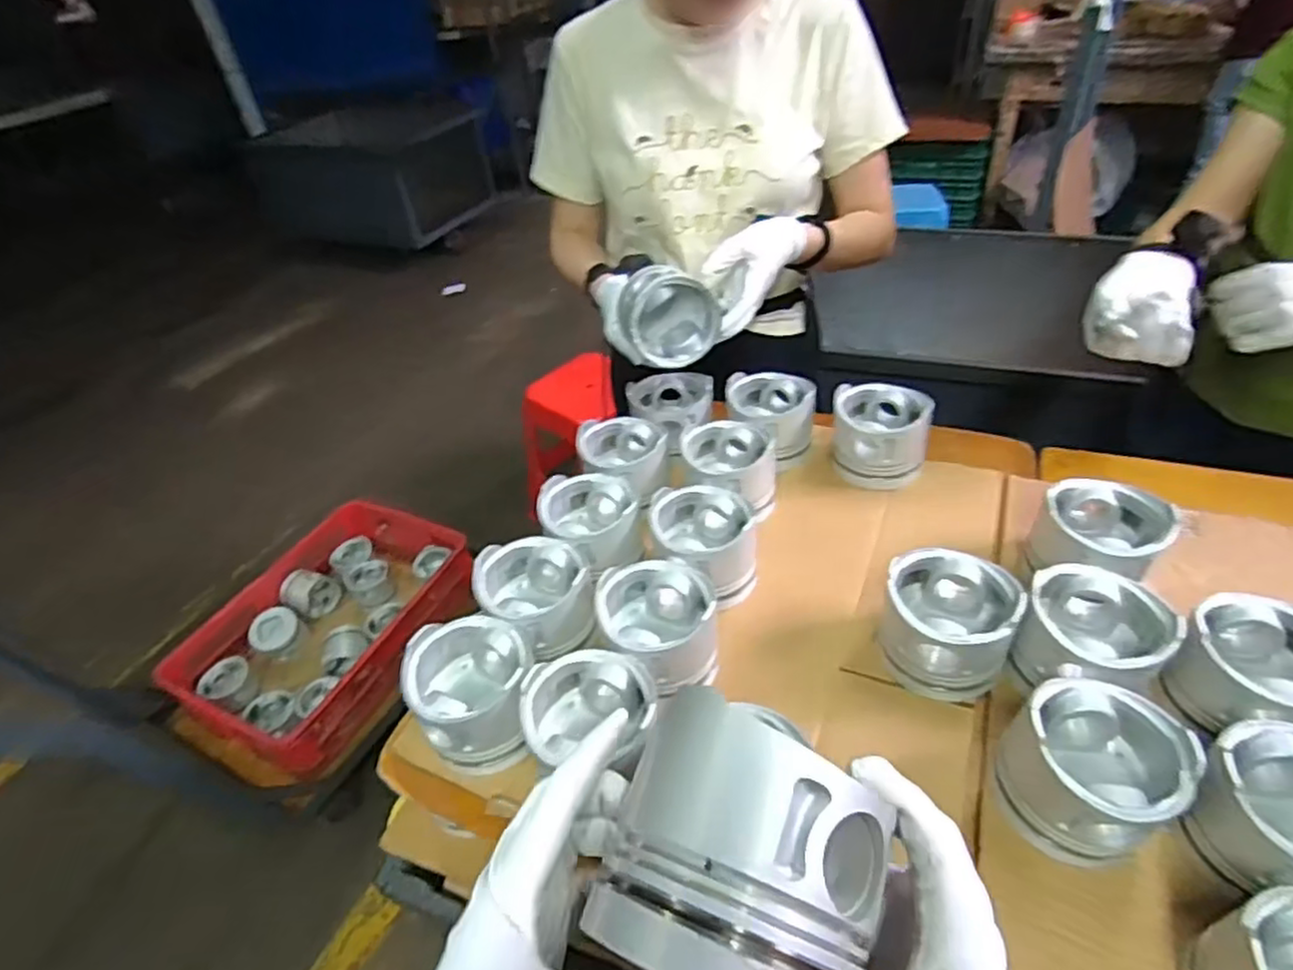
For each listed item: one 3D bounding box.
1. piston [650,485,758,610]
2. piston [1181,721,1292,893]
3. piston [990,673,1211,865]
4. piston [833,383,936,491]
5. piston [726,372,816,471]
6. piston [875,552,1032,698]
[{"bbox_3d":[0.058,0.059,0.701,0.103,0.072,0.107,-2,41,6],"label":"piston"},{"bbox_3d":[0.430,0.223,0.469,0.101,0.085,0.101,-23,43,-17],"label":"piston"},{"bbox_3d":[0.313,0.200,0.494,0.106,0.074,0.100,-4,41,4],"label":"piston"},{"bbox_3d":[0.277,-0.056,0.832,0.107,0.094,0.095,4,42,13],"label":"piston"},{"bbox_3d":[0.157,-0.082,0.882,0.095,0.088,0.108,-29,45,-23],"label":"piston"},{"bbox_3d":[0.257,0.119,0.600,0.105,0.080,0.108,-4,41,4],"label":"piston"}]

